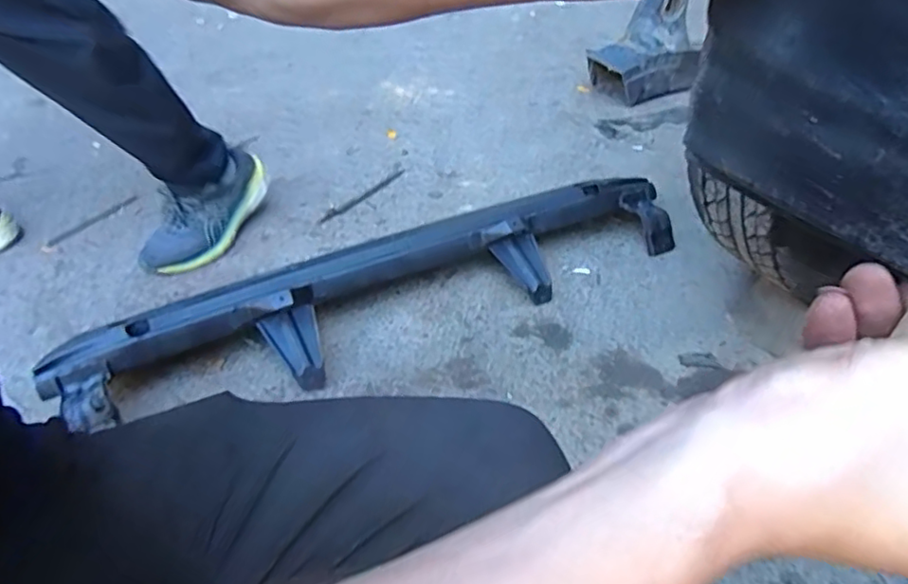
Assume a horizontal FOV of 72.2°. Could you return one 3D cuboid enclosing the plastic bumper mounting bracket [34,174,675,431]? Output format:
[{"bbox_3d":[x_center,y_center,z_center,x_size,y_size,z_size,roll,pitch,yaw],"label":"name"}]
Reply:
[{"bbox_3d":[-0.075,-0.007,1.016,1.048,0.116,0.181,-18,40,-24],"label":"plastic bumper mounting bracket"}]

